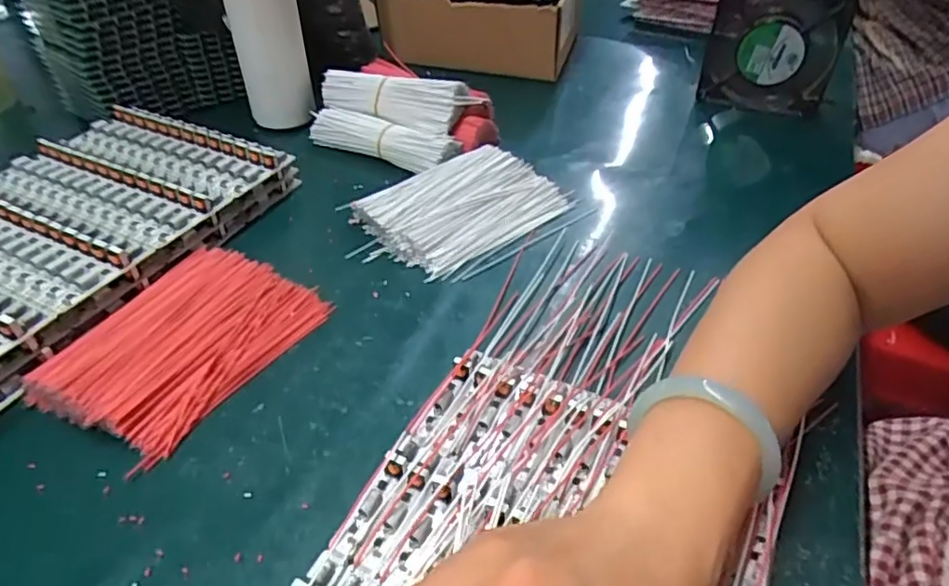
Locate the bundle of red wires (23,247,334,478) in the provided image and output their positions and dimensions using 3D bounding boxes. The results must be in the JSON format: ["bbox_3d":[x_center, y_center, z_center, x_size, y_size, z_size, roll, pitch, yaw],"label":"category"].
[{"bbox_3d":[-0.188,0.026,0.391,0.116,0.025,0.153,23,47,23],"label":"bundle of red wires"}]

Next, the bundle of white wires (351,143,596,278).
[{"bbox_3d":[-0.004,-0.069,0.498,0.176,0.029,0.114,-23,47,-24],"label":"bundle of white wires"}]

